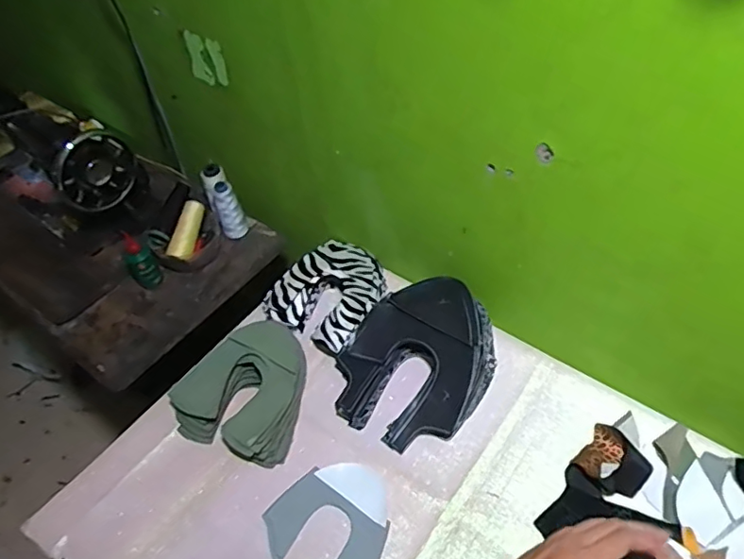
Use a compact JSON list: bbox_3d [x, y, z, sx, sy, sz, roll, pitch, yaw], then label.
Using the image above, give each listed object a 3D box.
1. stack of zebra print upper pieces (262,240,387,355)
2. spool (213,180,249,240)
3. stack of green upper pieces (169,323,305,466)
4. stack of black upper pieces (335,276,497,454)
[{"bbox_3d":[-0.065,0.021,0.891,0.166,0.075,0.179,26,56,24],"label":"stack of zebra print upper pieces"},{"bbox_3d":[-0.257,-0.123,1.011,0.043,0.110,0.037,-18,50,-10],"label":"spool"},{"bbox_3d":[-0.189,0.148,0.789,0.181,0.077,0.176,10,51,13],"label":"stack of green upper pieces"},{"bbox_3d":[0.065,0.105,0.788,0.195,0.101,0.243,31,59,27],"label":"stack of black upper pieces"}]

